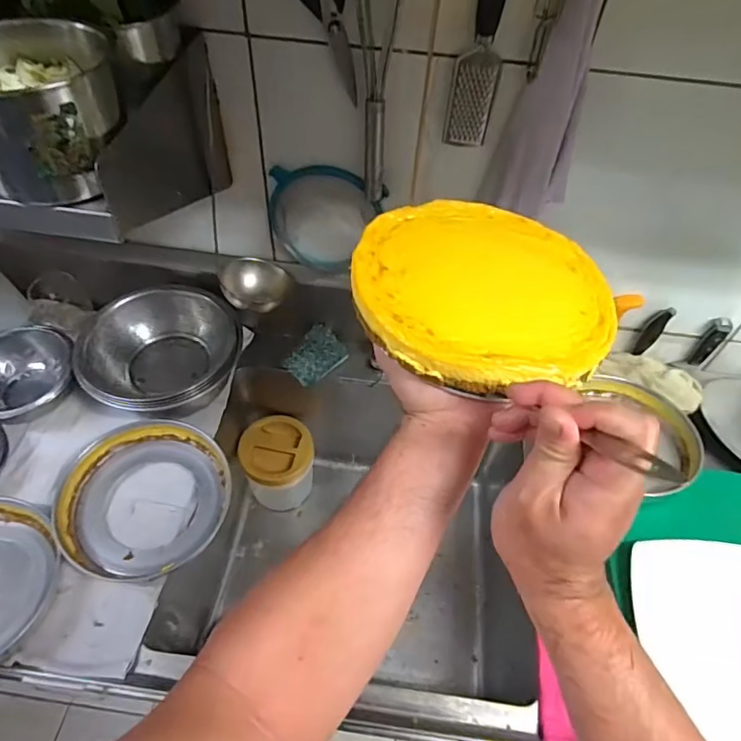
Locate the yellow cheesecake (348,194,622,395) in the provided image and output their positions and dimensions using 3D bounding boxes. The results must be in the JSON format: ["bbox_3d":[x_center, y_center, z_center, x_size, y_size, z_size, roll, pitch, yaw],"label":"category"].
[{"bbox_3d":[0.092,-0.072,0.417,0.206,0.024,0.209,2,52,-2],"label":"yellow cheesecake"}]

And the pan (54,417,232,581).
[{"bbox_3d":[-0.326,0.181,0.755,0.224,0.041,0.223,2,52,-2],"label":"pan"}]

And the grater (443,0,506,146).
[{"bbox_3d":[0.128,-0.372,0.591,0.053,0.235,0.009,1,52,-3],"label":"grater"}]

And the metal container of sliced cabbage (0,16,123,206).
[{"bbox_3d":[-0.307,-0.242,0.482,0.136,0.119,0.152,-24,57,-20],"label":"metal container of sliced cabbage"}]

